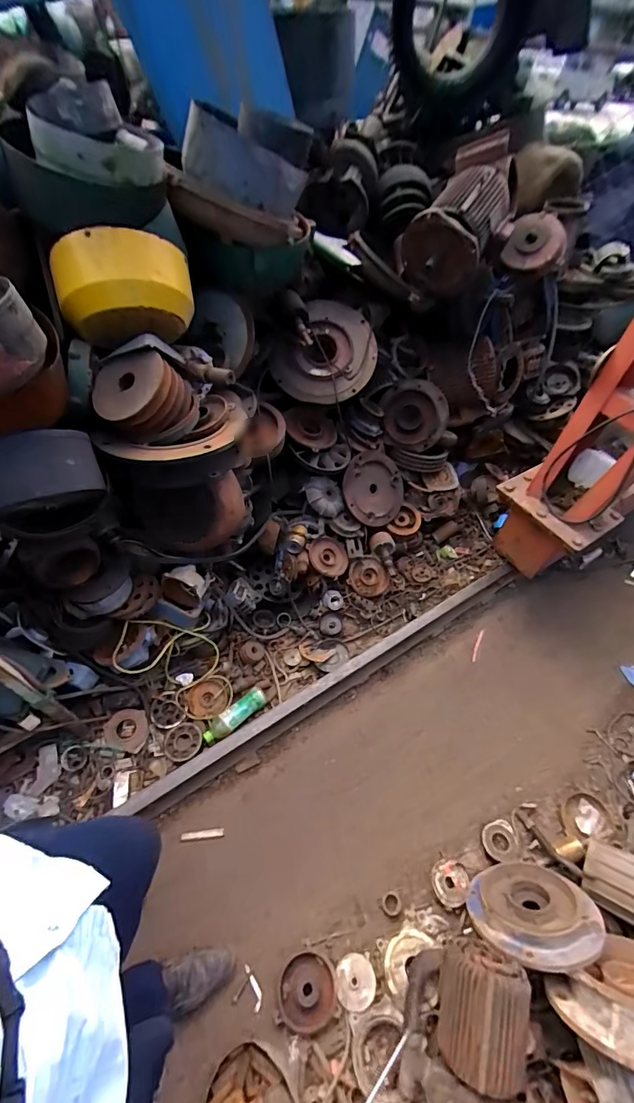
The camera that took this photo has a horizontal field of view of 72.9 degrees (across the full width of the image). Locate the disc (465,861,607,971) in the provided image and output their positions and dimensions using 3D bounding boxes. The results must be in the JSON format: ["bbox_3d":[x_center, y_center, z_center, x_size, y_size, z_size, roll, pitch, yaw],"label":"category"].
[{"bbox_3d":[0.526,0.873,1.047,0.285,0.260,0.043,-12,94,1],"label":"disc"}]

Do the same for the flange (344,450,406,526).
[{"bbox_3d":[0.228,-0.254,1.728,0.281,0.028,0.293,-1,93,-26],"label":"flange"}]

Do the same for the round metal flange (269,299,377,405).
[{"bbox_3d":[0.046,-0.716,1.545,0.336,0.107,0.395,31,91,-6],"label":"round metal flange"}]

